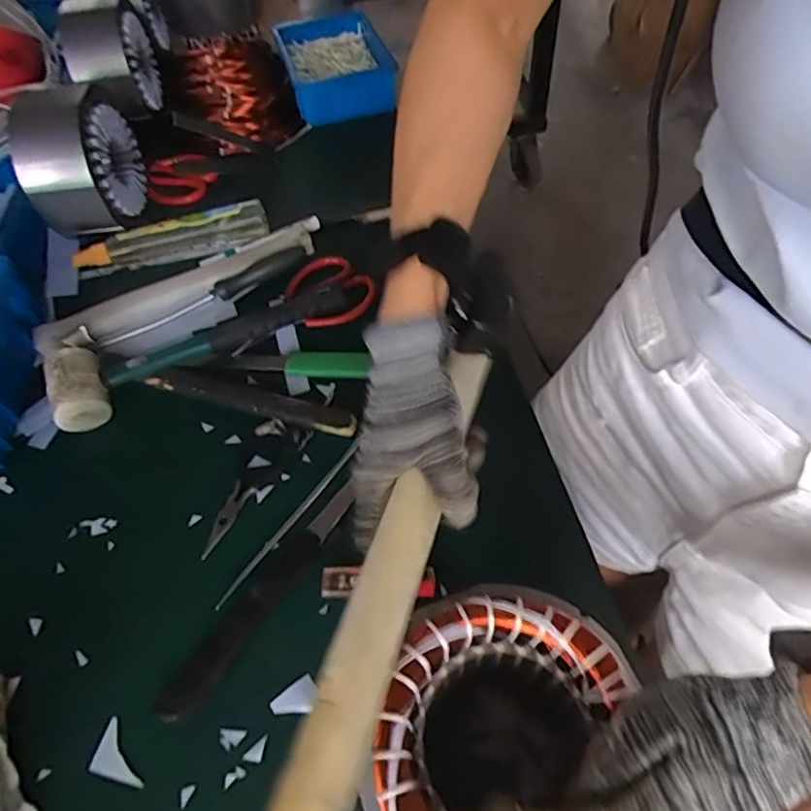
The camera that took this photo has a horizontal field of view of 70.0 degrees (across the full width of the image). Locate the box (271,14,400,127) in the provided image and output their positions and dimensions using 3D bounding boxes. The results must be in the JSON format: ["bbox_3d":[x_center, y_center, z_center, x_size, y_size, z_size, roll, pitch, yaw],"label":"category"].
[{"bbox_3d":[-0.109,-0.524,0.873,0.150,0.040,0.255,-16,57,-7],"label":"box"}]

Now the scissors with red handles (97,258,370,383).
[{"bbox_3d":[-0.168,-0.094,0.596,0.264,0.021,0.089,-20,57,-9],"label":"scissors with red handles"}]

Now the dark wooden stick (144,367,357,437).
[{"bbox_3d":[-0.143,-0.007,0.543,0.204,0.014,0.030,13,58,12],"label":"dark wooden stick"}]

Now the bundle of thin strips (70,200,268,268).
[{"bbox_3d":[-0.265,-0.193,0.660,0.210,0.037,0.045,-12,57,-5],"label":"bundle of thin strips"}]

